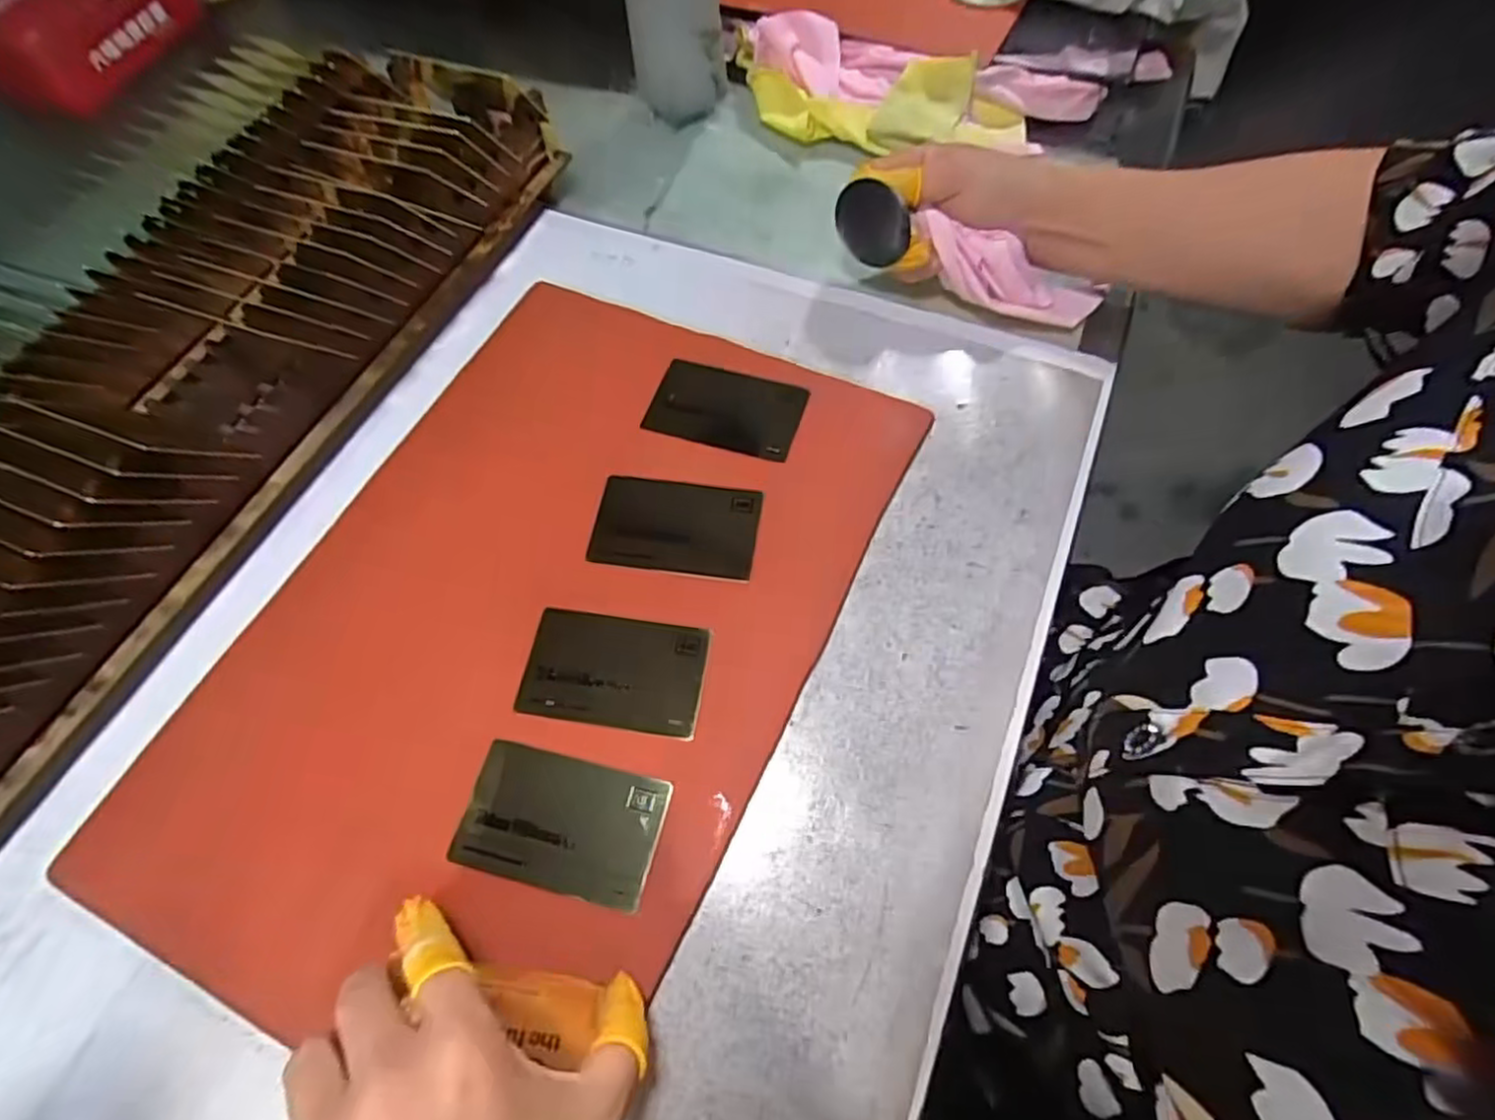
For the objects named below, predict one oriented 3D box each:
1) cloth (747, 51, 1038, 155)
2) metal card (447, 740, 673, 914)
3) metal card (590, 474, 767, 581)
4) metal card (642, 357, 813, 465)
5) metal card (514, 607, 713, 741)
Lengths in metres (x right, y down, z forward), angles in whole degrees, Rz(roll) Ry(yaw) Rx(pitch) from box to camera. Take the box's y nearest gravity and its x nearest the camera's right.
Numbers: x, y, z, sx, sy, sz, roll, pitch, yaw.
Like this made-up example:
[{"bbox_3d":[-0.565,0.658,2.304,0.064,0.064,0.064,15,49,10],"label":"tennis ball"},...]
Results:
[{"bbox_3d":[0.094,-0.318,0.507,0.200,0.035,0.087,9,64,8],"label":"cloth"},{"bbox_3d":[-0.079,0.112,0.308,0.084,0.004,0.052,11,64,9],"label":"metal card"},{"bbox_3d":[-0.037,-0.018,0.372,0.084,0.004,0.053,7,63,9],"label":"metal card"},{"bbox_3d":[-0.012,-0.085,0.404,0.083,0.006,0.052,17,67,9],"label":"metal card"},{"bbox_3d":[-0.062,0.051,0.337,0.085,0.004,0.053,7,63,7],"label":"metal card"}]

